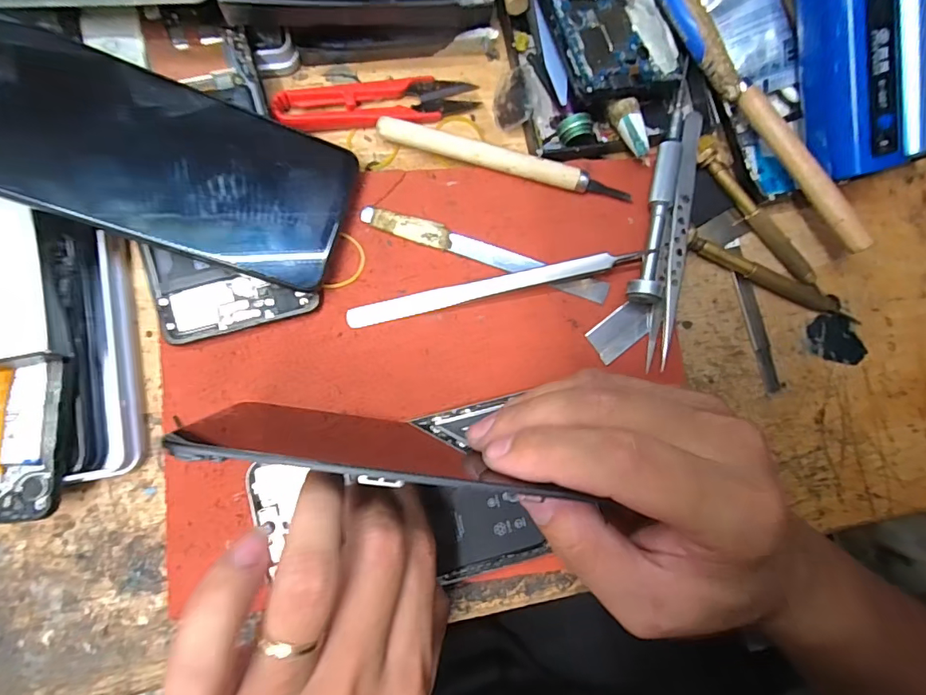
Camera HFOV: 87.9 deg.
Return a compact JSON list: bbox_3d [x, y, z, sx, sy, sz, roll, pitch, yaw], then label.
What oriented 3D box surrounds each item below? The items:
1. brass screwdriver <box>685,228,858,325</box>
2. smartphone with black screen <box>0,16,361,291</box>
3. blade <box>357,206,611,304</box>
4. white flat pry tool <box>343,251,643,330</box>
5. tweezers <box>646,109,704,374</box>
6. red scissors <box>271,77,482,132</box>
[{"bbox_3d":[0.162,-0.036,0.252,0.106,0.008,0.012,20,84,-3],"label":"brass screwdriver"},{"bbox_3d":[-0.127,-0.080,0.205,0.152,0.004,0.070,17,78,-17],"label":"smartphone with black screen"},{"bbox_3d":[0.012,-0.047,0.241,0.127,0.004,0.012,18,87,-4],"label":"blade"},{"bbox_3d":[0.017,-0.031,0.235,0.146,0.014,0.010,-13,92,-6],"label":"white flat pry tool"},{"bbox_3d":[0.107,-0.055,0.240,0.013,0.018,0.130,11,84,-4],"label":"tweezers"},{"bbox_3d":[-0.043,-0.124,0.244,0.100,0.009,0.023,-10,86,-6],"label":"red scissors"}]

